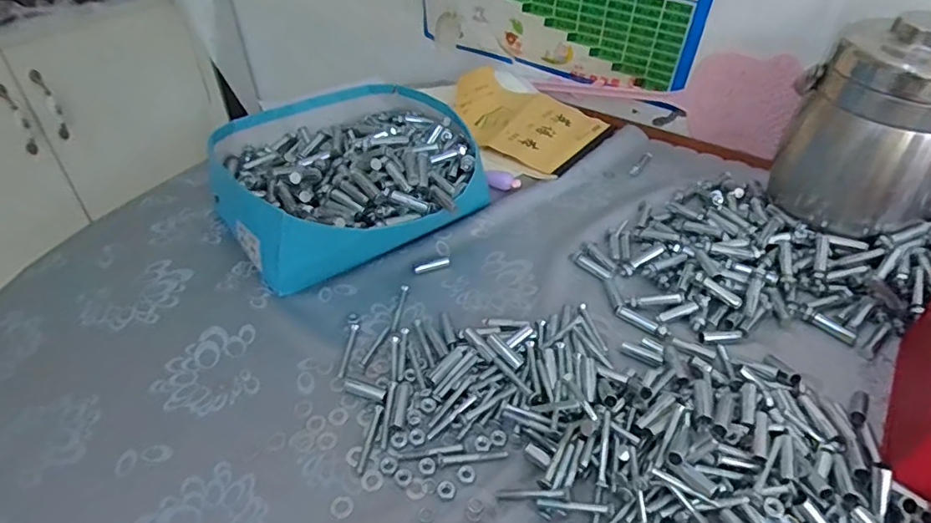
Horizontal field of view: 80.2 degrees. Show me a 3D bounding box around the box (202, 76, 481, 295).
[{"bbox_3d":[-0.138,-0.107,0.653,0.296,0.096,0.287,-14,44,-17],"label":"box"}]

